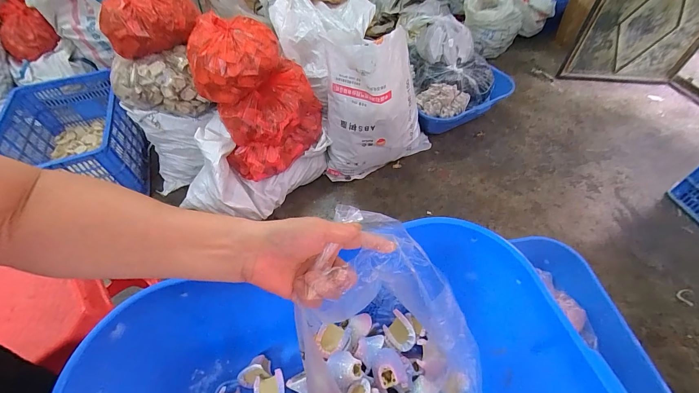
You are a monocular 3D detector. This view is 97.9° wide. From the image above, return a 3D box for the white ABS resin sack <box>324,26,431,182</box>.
[{"bbox_3d":[0.125,-0.312,1.165,0.441,0.530,0.200,0,52,2],"label":"white ABS resin sack"}]

